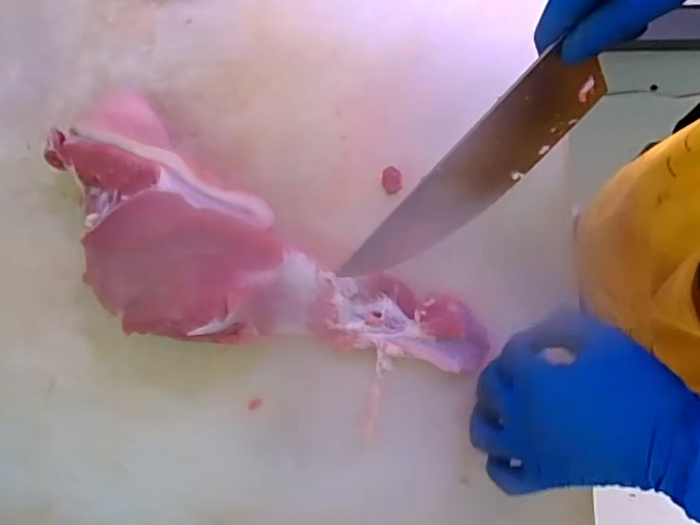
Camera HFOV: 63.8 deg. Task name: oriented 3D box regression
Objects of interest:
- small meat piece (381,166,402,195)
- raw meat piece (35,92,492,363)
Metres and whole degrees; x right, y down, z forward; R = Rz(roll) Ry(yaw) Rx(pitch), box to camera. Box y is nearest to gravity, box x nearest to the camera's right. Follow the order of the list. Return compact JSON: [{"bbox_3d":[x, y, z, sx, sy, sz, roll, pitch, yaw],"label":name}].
[{"bbox_3d":[0.029,-0.058,0.395,0.014,0.004,0.021,-2,77,0],"label":"small meat piece"},{"bbox_3d":[-0.069,0.007,0.361,0.300,0.055,0.120,32,79,8],"label":"raw meat piece"}]

